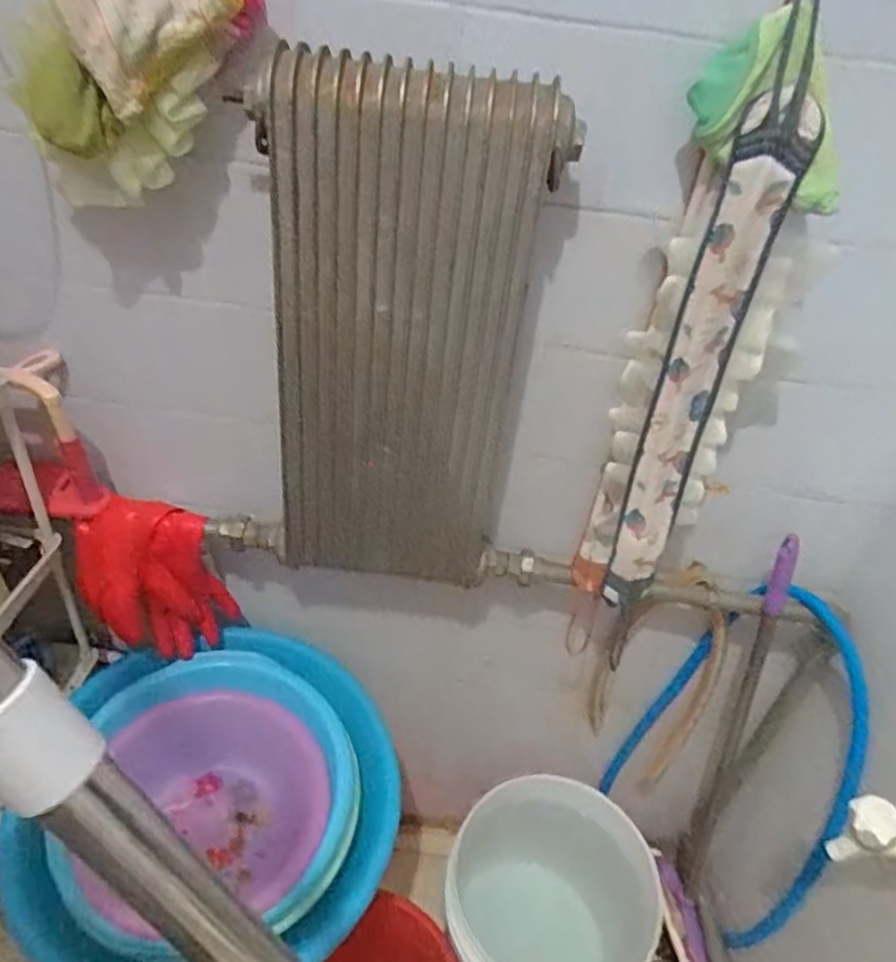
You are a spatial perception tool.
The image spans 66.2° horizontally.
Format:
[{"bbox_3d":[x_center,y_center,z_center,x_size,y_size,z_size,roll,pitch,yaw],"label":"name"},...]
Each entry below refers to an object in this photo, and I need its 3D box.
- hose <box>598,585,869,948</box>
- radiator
[{"bbox_3d":[0.413,0.395,0.976,0.074,0.568,0.319,-20,44,-32],"label":"hose"},{"bbox_3d":[-0.050,-0.117,0.724,0.267,0.541,0.079,1,36,-8],"label":"radiator"}]

